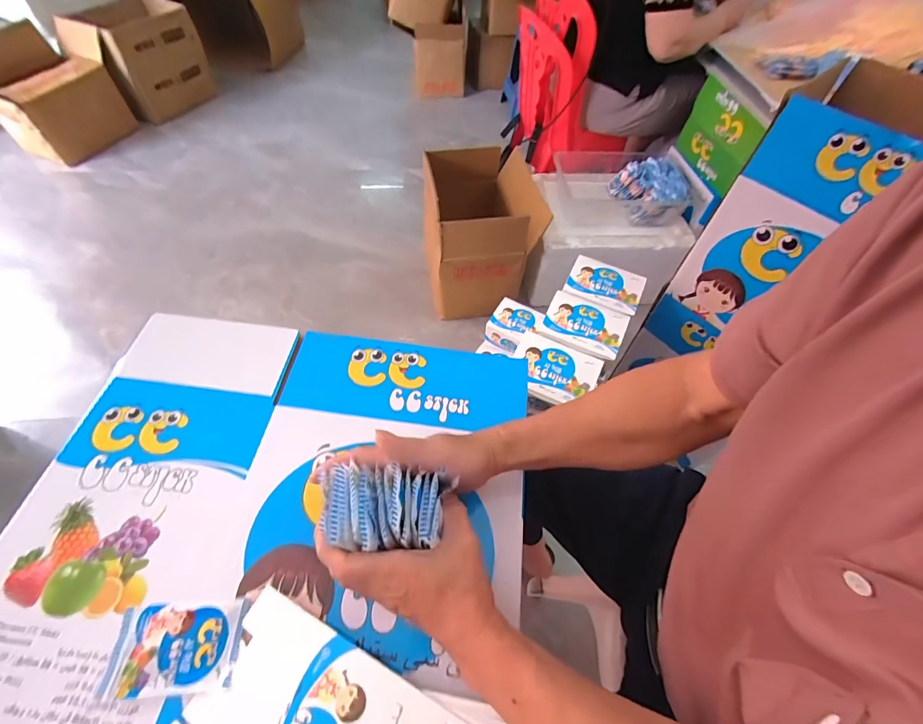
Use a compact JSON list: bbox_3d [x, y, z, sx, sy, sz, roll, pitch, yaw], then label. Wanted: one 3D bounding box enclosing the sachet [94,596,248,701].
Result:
[{"bbox_3d":[-0.244,0.242,0.348,0.106,0.009,0.065,-2,56,-5],"label":"sachet"}]

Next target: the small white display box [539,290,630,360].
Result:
[{"bbox_3d":[0.224,-0.068,0.743,0.141,0.023,0.115,25,58,13],"label":"small white display box"}]

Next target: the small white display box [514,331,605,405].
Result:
[{"bbox_3d":[0.152,0.010,0.670,0.137,0.021,0.105,23,57,12],"label":"small white display box"}]

